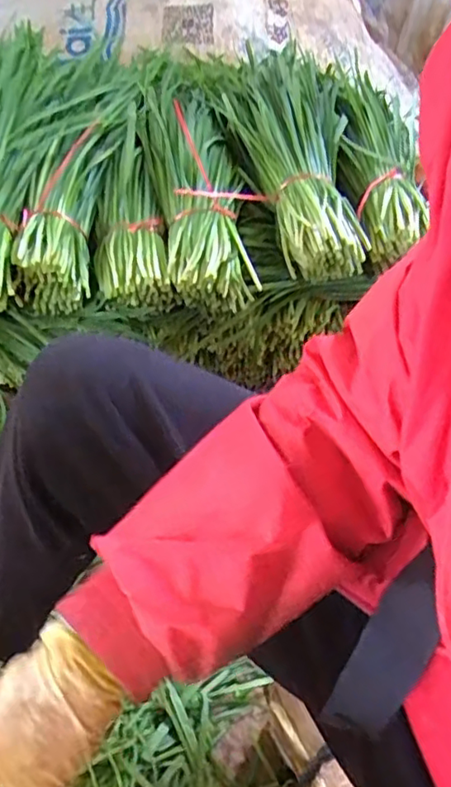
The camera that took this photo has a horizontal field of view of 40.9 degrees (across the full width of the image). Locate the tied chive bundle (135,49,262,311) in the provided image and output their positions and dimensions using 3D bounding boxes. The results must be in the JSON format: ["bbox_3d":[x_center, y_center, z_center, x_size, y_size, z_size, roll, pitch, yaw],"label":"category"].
[{"bbox_3d":[-0.056,-0.330,0.840,0.116,0.104,0.503,-6,51,-11],"label":"tied chive bundle"}]

